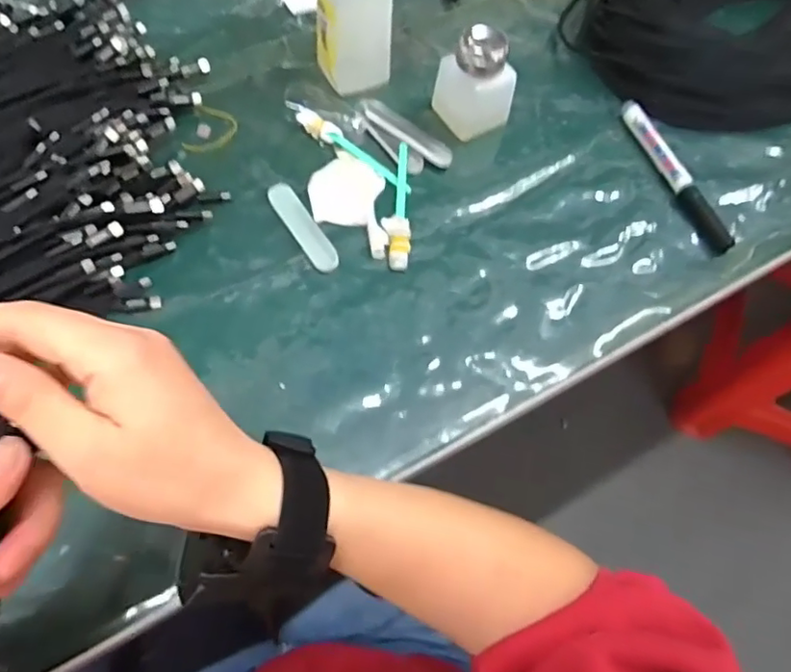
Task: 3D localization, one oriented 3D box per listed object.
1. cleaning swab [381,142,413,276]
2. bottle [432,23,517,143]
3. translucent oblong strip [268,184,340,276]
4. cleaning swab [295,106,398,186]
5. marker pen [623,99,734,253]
[{"bbox_3d":[0.002,-0.105,0.468,0.021,0.007,0.120,3,63,-2],"label":"cleaning swab"},{"bbox_3d":[0.067,-0.213,0.487,0.054,0.082,0.053,-28,68,-16],"label":"bottle"},{"bbox_3d":[-0.072,-0.085,0.454,0.021,0.004,0.088,-30,71,-13],"label":"translucent oblong strip"},{"bbox_3d":[-0.036,-0.157,0.487,0.122,0.008,0.014,37,67,14],"label":"cleaning swab"},{"bbox_3d":[0.241,-0.141,0.501,0.019,0.017,0.162,-17,66,-12],"label":"marker pen"}]

